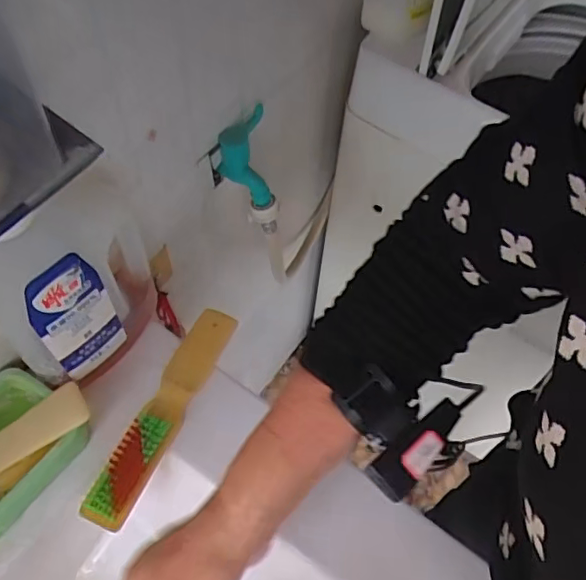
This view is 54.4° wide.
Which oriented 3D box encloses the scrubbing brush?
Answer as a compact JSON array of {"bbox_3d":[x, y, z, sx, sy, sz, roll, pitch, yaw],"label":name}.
[{"bbox_3d":[-0.114,0.108,0.513,0.035,0.026,0.210,22,61,10],"label":"scrubbing brush"}]

